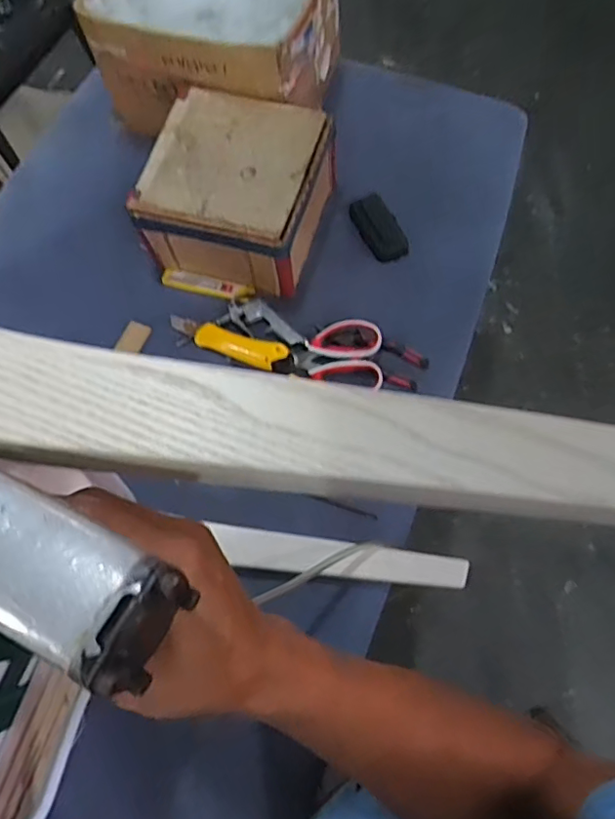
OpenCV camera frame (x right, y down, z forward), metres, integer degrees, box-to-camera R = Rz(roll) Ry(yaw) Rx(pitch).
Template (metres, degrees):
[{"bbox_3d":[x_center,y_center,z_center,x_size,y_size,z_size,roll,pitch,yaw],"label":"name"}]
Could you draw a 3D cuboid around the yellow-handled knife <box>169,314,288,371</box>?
[{"bbox_3d":[-0.109,-0.092,0.756,0.171,0.023,0.035,21,71,10],"label":"yellow-handled knife"}]

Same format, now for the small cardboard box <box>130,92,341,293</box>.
[{"bbox_3d":[-0.093,-0.299,0.784,0.212,0.120,0.222,15,70,8],"label":"small cardboard box"}]

